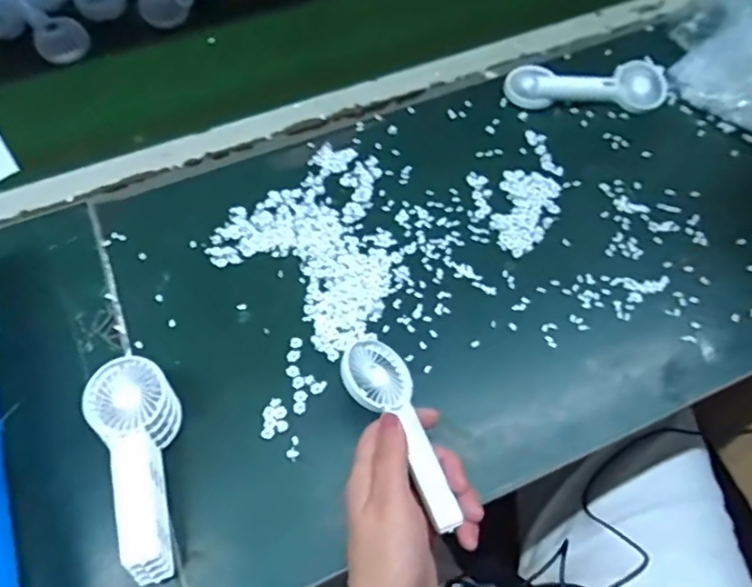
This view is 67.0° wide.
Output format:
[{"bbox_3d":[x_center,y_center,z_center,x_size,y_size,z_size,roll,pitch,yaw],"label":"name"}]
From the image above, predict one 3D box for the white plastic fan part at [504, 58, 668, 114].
[{"bbox_3d":[0.230,-0.228,0.611,0.171,0.027,0.064,1,61,1],"label":"white plastic fan part"}]

